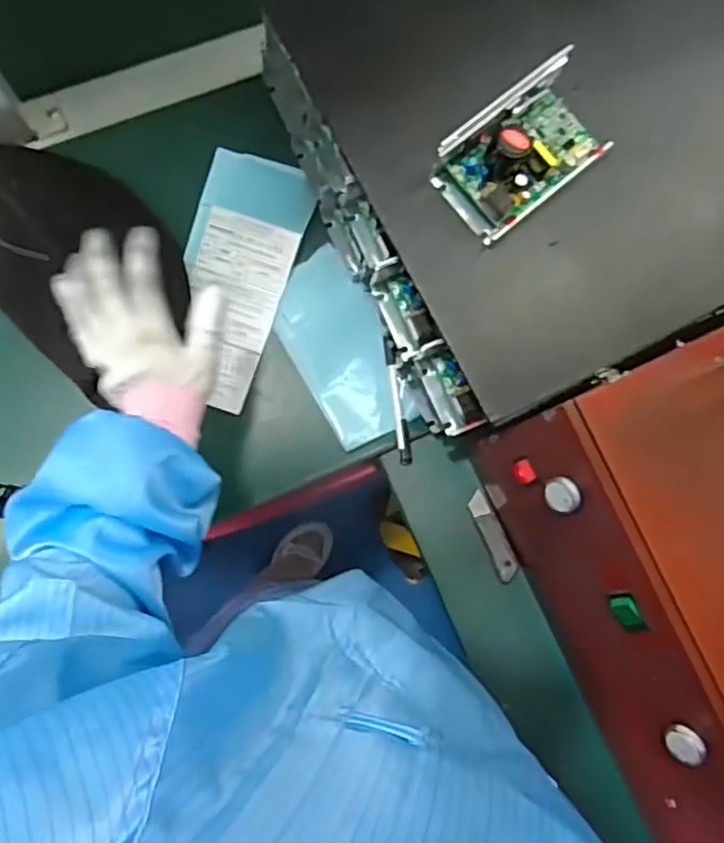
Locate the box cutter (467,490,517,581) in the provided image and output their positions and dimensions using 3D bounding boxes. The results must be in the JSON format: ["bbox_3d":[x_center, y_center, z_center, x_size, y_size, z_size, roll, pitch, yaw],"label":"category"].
[{"bbox_3d":[0.120,0.105,0.578,0.019,0.004,0.083,-25,81,10],"label":"box cutter"}]

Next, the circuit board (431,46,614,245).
[{"bbox_3d":[0.124,-0.203,0.468,0.127,0.055,0.077,-39,88,-9],"label":"circuit board"}]

